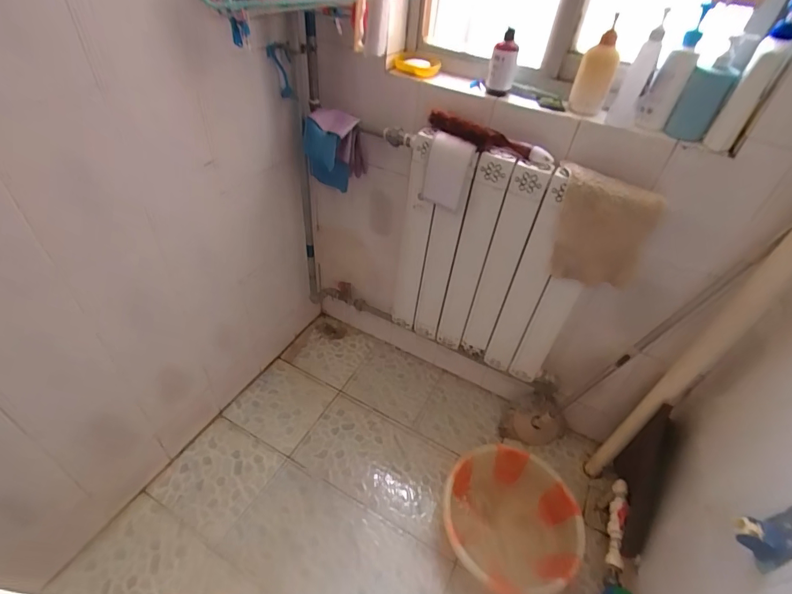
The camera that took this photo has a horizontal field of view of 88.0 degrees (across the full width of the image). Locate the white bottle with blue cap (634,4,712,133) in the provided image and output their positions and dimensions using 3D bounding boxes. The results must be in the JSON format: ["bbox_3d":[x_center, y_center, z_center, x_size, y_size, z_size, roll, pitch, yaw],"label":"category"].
[{"bbox_3d":[0.572,-0.461,0.845,0.063,0.216,0.042,26,46,20],"label":"white bottle with blue cap"}]

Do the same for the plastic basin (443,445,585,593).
[{"bbox_3d":[0.325,0.624,1.155,0.371,0.118,0.358,3,42,-3],"label":"plastic basin"}]

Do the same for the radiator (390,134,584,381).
[{"bbox_3d":[0.239,-0.079,1.164,0.516,0.643,0.085,27,46,22],"label":"radiator"}]

